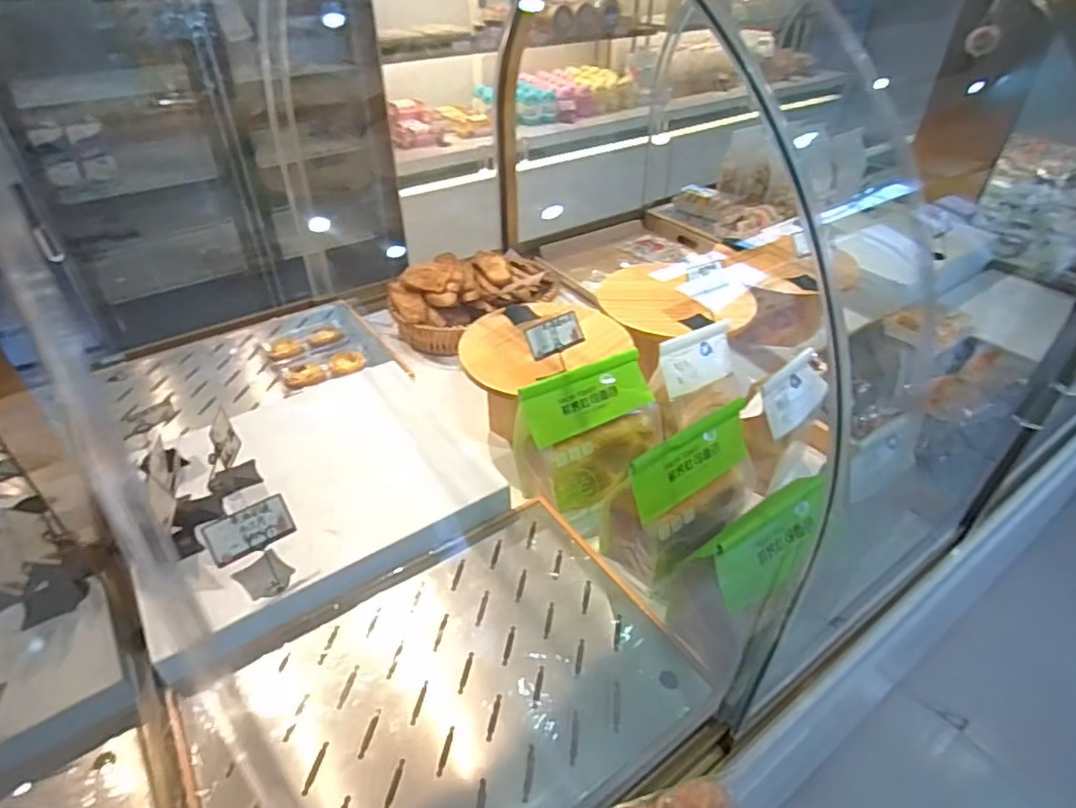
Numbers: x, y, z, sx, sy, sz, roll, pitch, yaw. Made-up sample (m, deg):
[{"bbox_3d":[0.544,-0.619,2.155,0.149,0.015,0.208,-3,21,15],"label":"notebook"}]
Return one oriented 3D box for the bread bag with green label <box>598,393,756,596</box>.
[{"bbox_3d":[0.198,0.108,0.820,0.116,0.175,0.221,31,48,32],"label":"bread bag with green label"}]

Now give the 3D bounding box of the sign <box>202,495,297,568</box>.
[{"bbox_3d":[-0.325,0.143,0.694,0.089,0.010,0.049,-25,85,-37],"label":"sign"}]

